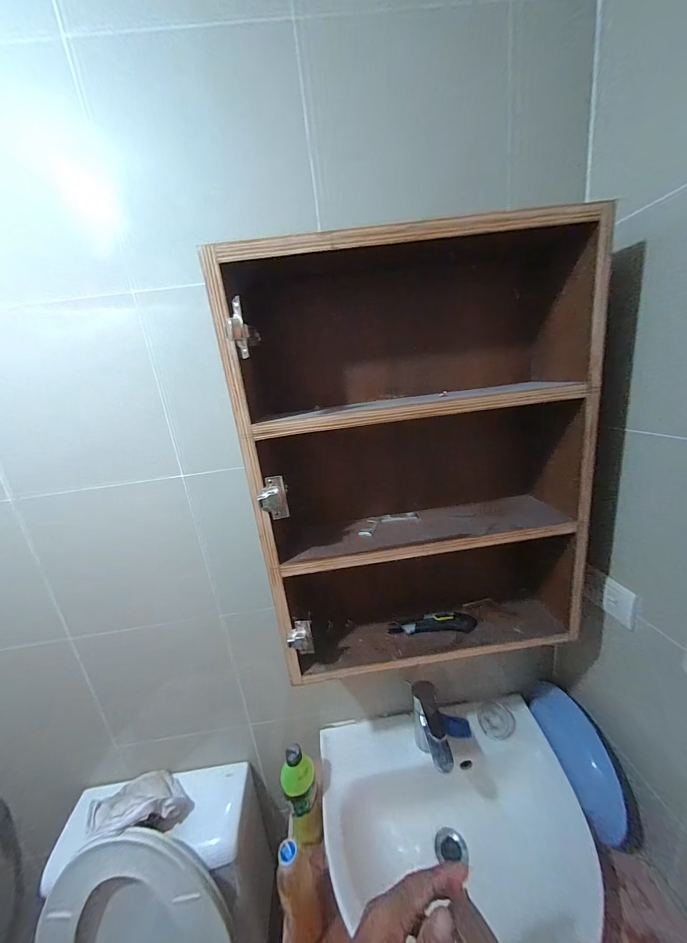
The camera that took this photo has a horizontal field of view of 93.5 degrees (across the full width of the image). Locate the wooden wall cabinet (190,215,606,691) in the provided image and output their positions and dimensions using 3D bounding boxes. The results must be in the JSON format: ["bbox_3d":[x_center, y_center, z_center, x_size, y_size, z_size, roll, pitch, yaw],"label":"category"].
[{"bbox_3d":[0.112,-0.001,0.532,0.488,0.640,0.189,-9,15,-6],"label":"wooden wall cabinet"}]

